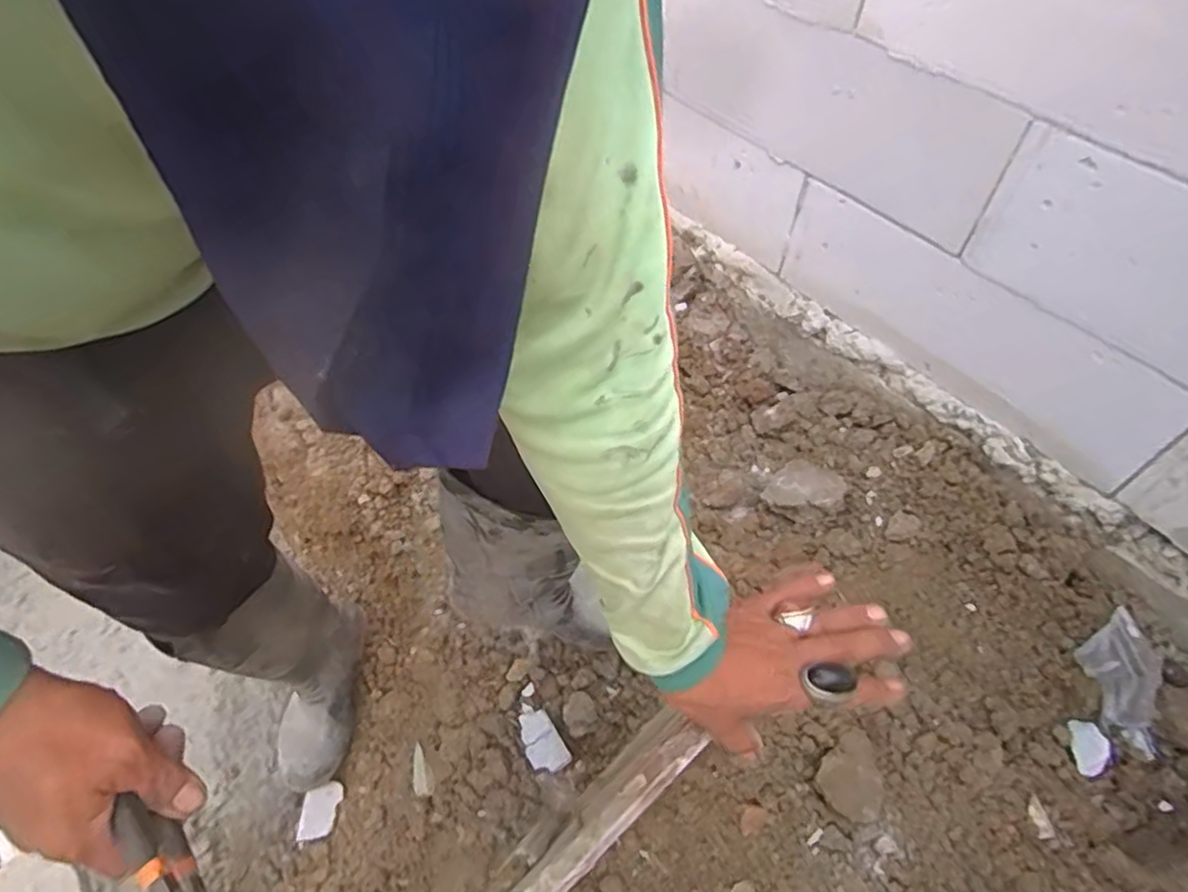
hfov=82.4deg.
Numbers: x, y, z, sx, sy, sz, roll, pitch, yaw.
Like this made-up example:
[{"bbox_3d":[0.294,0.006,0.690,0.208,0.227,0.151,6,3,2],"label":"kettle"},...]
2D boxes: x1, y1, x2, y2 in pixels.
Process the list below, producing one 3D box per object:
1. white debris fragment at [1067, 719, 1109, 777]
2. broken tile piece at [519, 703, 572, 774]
[{"bbox_3d":[0.687,0.419,0.940,0.044,0.008,0.069,-4,65,20],"label":"white debris fragment"},{"bbox_3d":[-0.070,0.375,0.870,0.045,0.015,0.091,-28,60,-18],"label":"broken tile piece"}]

